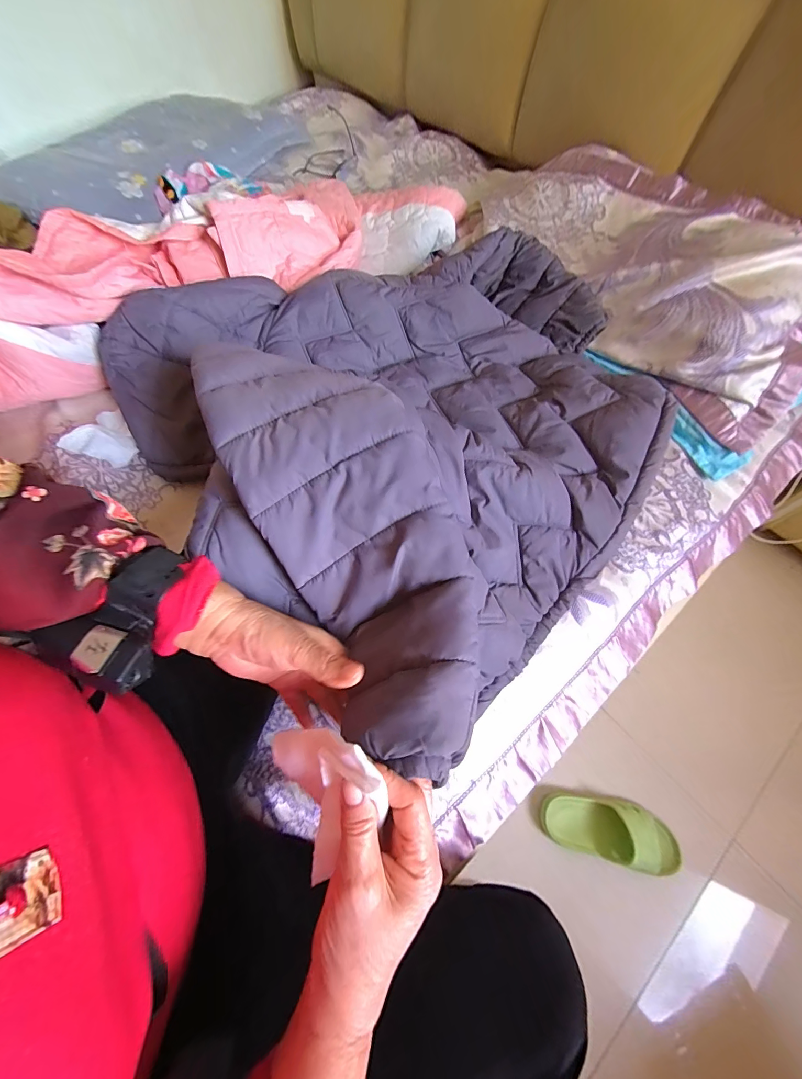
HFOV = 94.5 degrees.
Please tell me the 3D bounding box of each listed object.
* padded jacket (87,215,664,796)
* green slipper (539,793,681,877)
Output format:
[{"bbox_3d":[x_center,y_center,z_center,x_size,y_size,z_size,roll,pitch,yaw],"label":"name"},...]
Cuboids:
[{"bbox_3d":[0.009,-0.208,0.499,0.637,0.196,0.665,-40,70,-19],"label":"padded jacket"},{"bbox_3d":[0.385,0.532,0.682,0.239,0.066,0.100,14,64,7],"label":"green slipper"}]

